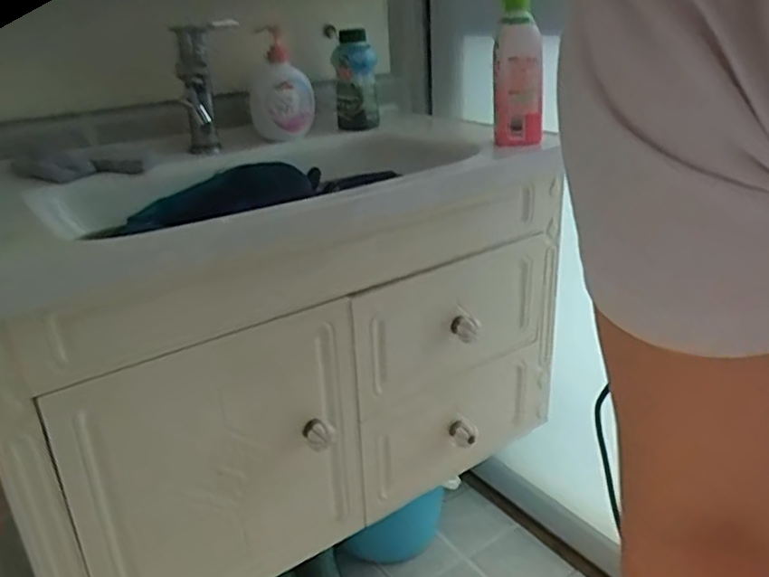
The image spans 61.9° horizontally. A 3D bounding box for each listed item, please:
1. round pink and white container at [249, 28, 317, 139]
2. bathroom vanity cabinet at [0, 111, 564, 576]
[{"bbox_3d":[-0.163,-0.315,1.003,0.098,0.168,0.097,-4,24,2],"label":"round pink and white container"},{"bbox_3d":[-0.143,0.036,0.925,0.745,0.476,0.414,-17,28,-30],"label":"bathroom vanity cabinet"}]

